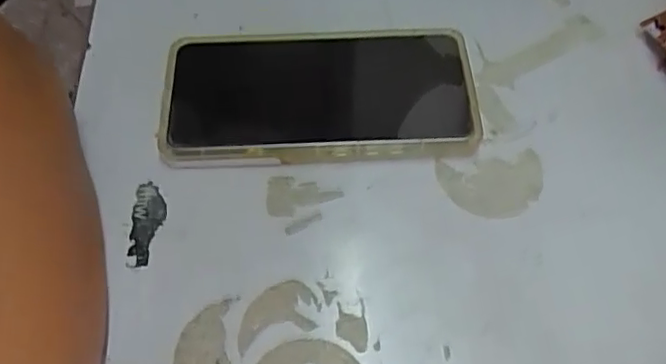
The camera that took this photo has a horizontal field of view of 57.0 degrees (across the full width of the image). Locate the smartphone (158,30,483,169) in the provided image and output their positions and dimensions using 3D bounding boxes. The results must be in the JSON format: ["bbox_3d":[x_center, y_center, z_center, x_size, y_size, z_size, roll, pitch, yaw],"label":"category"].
[{"bbox_3d":[-0.008,-0.048,0.335,0.166,0.016,0.082,-4,59,-1],"label":"smartphone"}]

